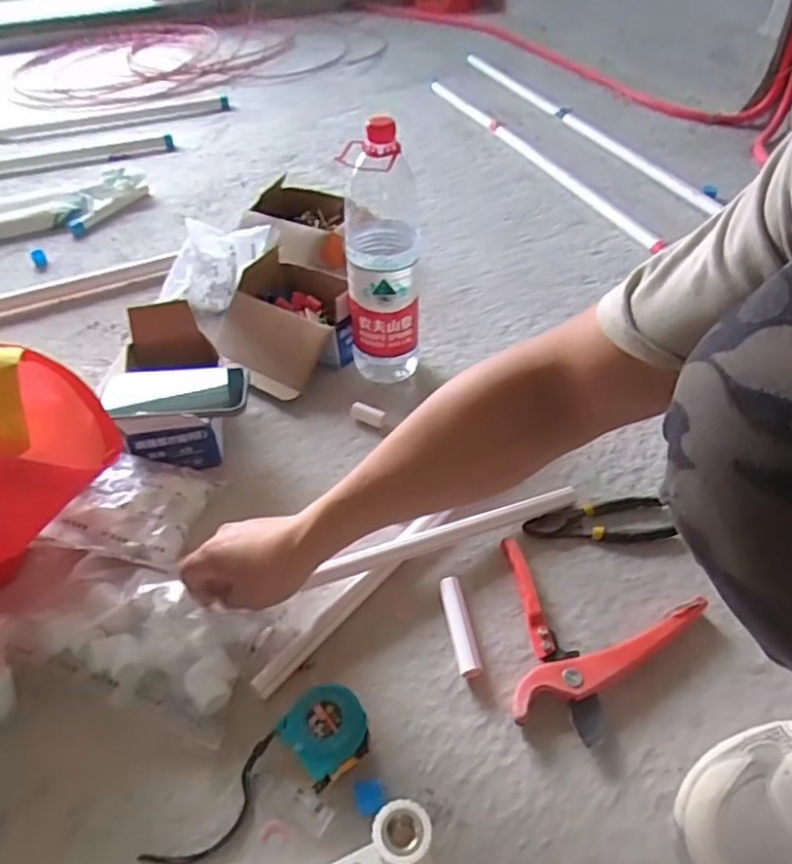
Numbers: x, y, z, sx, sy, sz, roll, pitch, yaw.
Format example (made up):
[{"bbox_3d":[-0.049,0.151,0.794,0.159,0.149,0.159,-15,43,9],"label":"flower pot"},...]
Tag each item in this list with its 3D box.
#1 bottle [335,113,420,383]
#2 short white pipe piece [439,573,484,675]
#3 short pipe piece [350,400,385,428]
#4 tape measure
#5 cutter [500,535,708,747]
[{"bbox_3d":[-0.016,-0.199,0.781,0.086,0.309,0.086,-2,45,0],"label":"bottle"},{"bbox_3d":[0.059,0.180,0.603,0.022,0.020,0.092,-8,45,-6],"label":"short white pipe piece"},{"bbox_3d":[-0.036,-0.022,0.802,0.044,0.019,0.019,16,48,17],"label":"short pipe piece"},{"bbox_3d":[-0.056,0.242,0.524,0.061,0.038,0.061,-29,51,-24],"label":"tape measure"},{"bbox_3d":[0.162,0.190,0.583,0.180,0.021,0.164,18,48,19],"label":"cutter"}]

